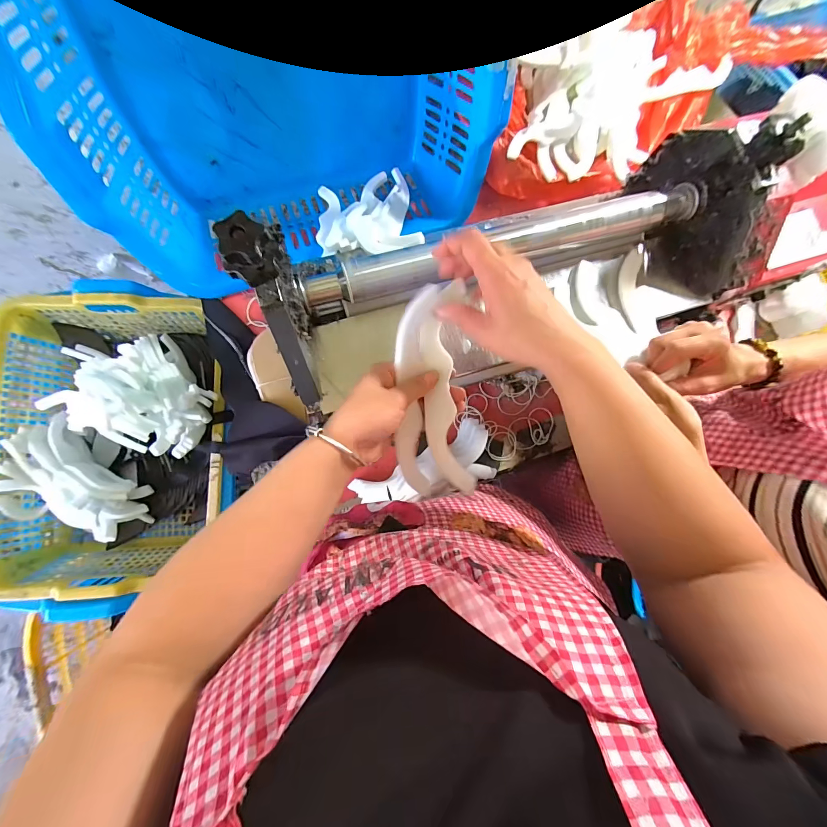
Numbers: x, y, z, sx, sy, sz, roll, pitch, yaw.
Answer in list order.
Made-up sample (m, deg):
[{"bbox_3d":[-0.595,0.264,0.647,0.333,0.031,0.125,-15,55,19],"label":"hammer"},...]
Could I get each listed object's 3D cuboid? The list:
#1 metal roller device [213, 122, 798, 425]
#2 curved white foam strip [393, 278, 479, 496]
[{"bbox_3d":[0.119,-0.153,0.377,0.539,0.167,0.183,-22,87,-8],"label":"metal roller device"},{"bbox_3d":[0.019,-0.021,0.355,0.070,0.028,0.203,-4,99,-6],"label":"curved white foam strip"}]

